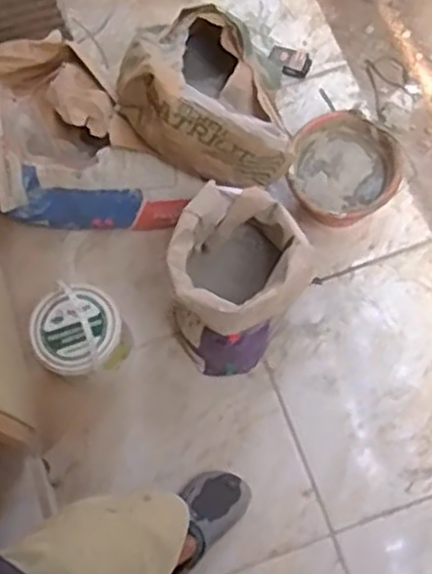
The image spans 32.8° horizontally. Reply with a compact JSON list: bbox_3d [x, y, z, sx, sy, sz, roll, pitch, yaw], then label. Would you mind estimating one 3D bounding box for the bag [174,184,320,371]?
[{"bbox_3d":[0.033,-0.007,1.483,0.247,0.282,0.307,35,77,15],"label":"bag"}]

